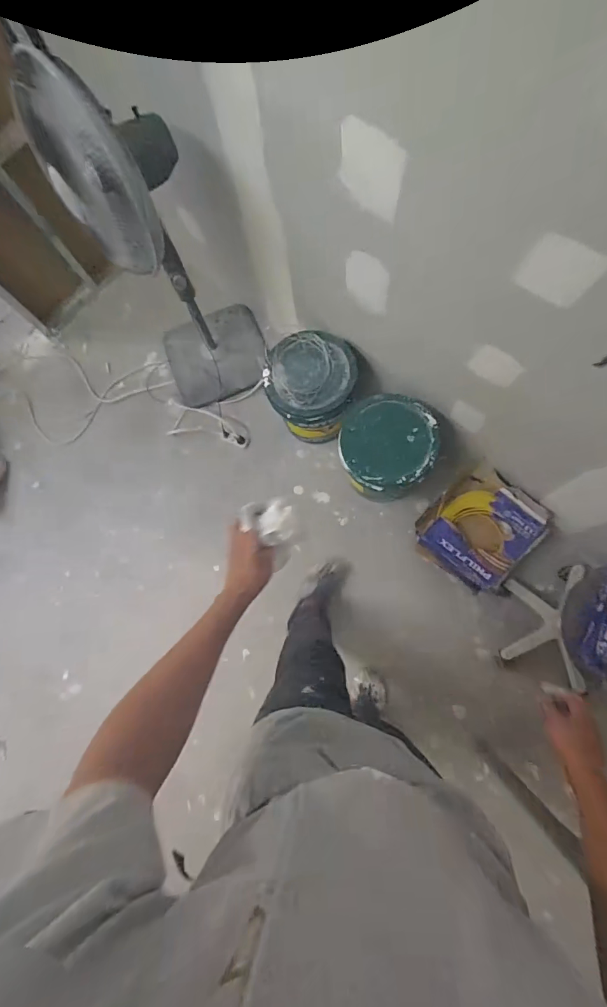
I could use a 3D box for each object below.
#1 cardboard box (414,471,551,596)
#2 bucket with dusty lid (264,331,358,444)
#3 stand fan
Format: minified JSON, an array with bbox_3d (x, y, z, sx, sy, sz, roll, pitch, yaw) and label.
[{"bbox_3d":[0.575,0.078,1.397,0.307,0.163,0.342,41,84,13],"label":"cardboard box"},{"bbox_3d":[0.034,-0.389,1.486,0.298,0.288,0.308,-1,77,6],"label":"bucket with dusty lid"},{"bbox_3d":[-0.378,-0.655,1.295,0.374,1.004,0.363,-20,76,1],"label":"stand fan"}]

